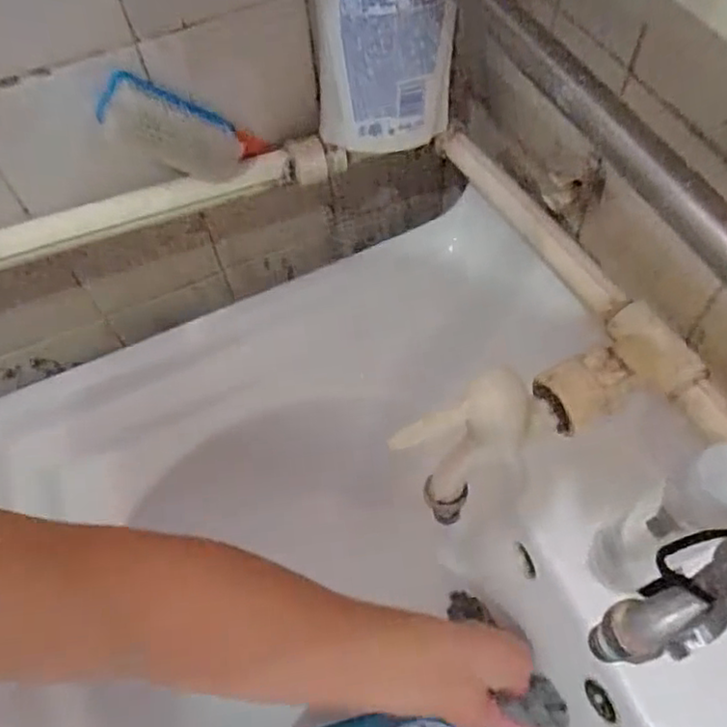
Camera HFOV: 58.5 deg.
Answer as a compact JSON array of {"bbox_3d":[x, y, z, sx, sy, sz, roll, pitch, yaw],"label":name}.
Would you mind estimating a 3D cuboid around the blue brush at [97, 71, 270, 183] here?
[{"bbox_3d":[-0.115,-0.150,0.425,0.045,0.112,0.026,-40,55,32],"label":"blue brush"}]

